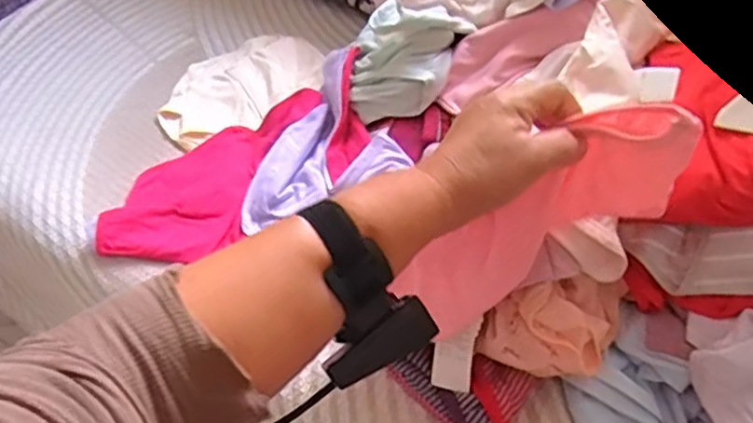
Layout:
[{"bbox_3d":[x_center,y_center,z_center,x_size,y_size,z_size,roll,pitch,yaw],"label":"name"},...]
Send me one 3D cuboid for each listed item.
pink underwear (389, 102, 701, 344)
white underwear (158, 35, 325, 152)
[{"bbox_3d":[0.127,0.012,0.484,0.092,0.225,0.039,26,37,-35],"label":"pink underwear"},{"bbox_3d":[-0.170,-0.154,0.835,0.211,0.020,0.134,-37,58,-28],"label":"white underwear"}]

